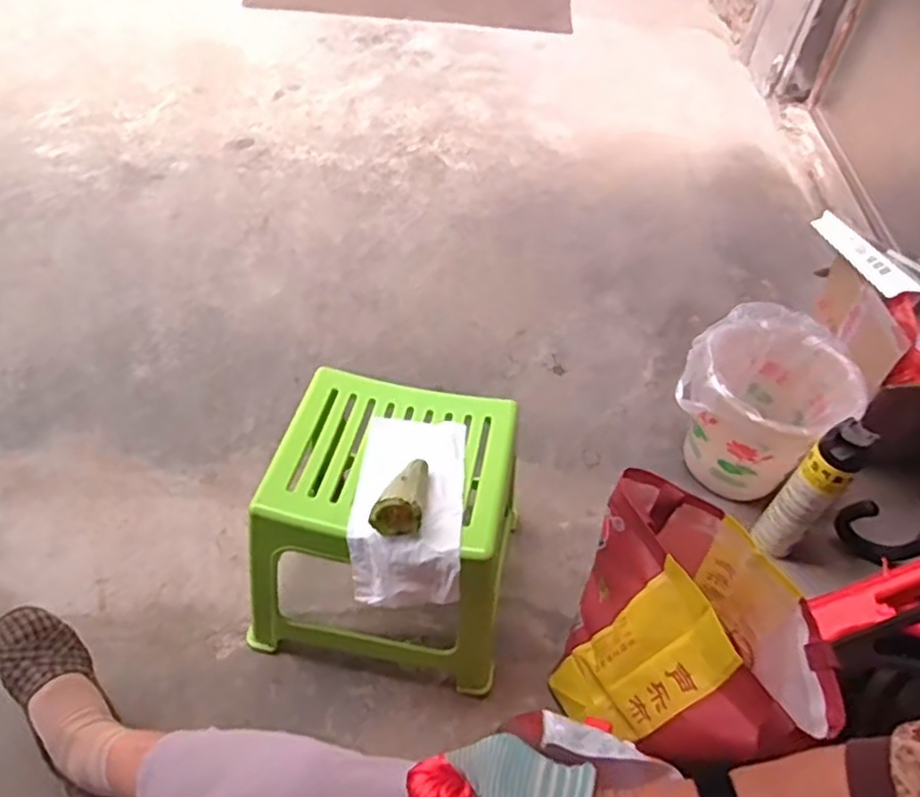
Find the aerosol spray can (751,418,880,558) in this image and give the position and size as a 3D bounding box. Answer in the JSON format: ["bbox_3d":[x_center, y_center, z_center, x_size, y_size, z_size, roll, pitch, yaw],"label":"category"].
[{"bbox_3d":[0.508,0.135,1.001,0.062,0.274,0.061,1,52,-2],"label":"aerosol spray can"}]

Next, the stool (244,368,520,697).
[{"bbox_3d":[-0.090,0.166,0.922,0.319,0.293,0.305,10,52,4],"label":"stool"}]

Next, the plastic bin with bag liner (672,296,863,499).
[{"bbox_3d":[0.483,0.022,1.128,0.223,0.262,0.226,-26,58,-21],"label":"plastic bin with bag liner"}]

